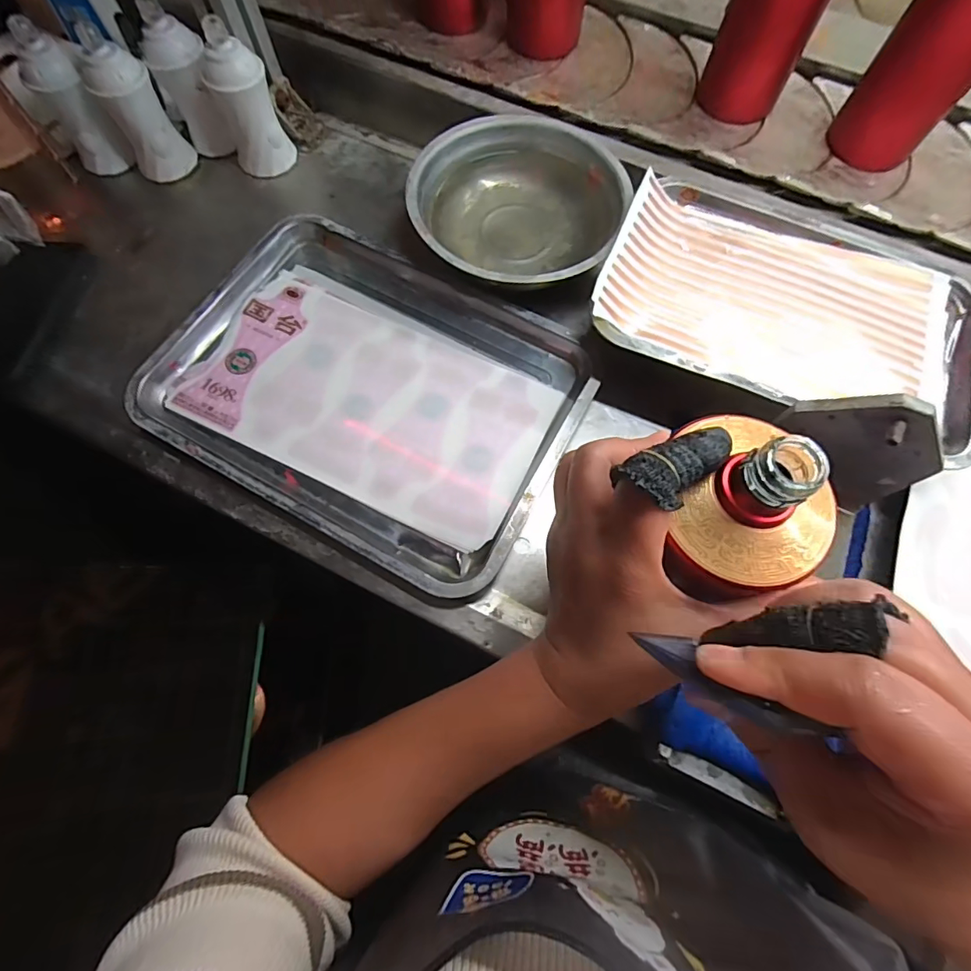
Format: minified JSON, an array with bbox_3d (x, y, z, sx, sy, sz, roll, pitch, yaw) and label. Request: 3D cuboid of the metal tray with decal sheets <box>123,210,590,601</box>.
[{"bbox_3d":[-0.103,-0.088,0.415,0.342,0.025,0.256,28,75,8],"label":"metal tray with decal sheets"}]

